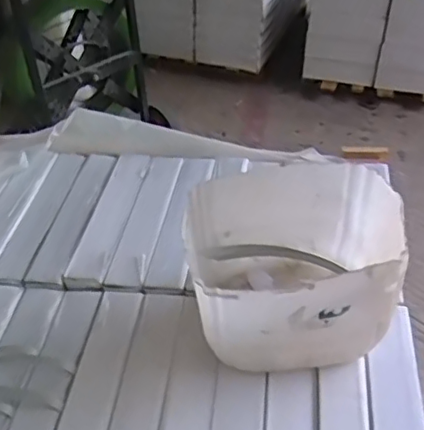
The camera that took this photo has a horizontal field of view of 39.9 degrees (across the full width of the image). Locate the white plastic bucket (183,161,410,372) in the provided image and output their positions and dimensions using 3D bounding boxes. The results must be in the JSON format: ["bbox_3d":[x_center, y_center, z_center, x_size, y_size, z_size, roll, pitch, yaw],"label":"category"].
[{"bbox_3d":[0.091,0.065,0.704,0.251,0.165,0.232,9,43,10],"label":"white plastic bucket"}]

